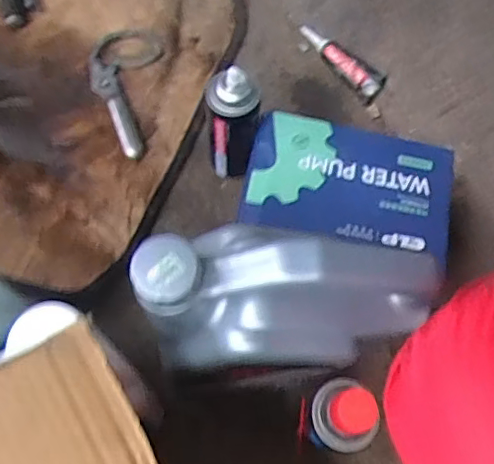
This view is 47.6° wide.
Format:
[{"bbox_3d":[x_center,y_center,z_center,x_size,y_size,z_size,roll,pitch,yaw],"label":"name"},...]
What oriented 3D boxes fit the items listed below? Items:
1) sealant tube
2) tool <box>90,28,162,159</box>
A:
[{"bbox_3d":[0.125,-0.237,0.776,0.144,0.023,0.036,43,72,14],"label":"sealant tube"},{"bbox_3d":[-0.175,-0.199,0.761,0.095,0.032,0.213,6,67,0],"label":"tool"}]

